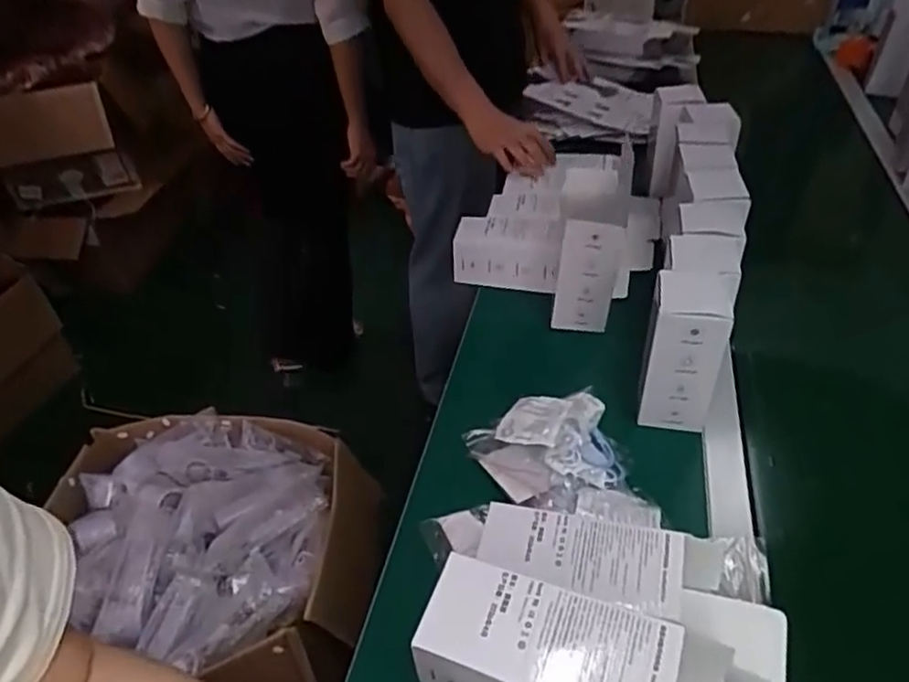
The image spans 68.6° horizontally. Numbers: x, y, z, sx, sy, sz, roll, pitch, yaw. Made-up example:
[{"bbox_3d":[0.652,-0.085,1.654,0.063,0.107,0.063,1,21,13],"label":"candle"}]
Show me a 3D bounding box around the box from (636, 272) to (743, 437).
[{"bbox_3d":[0.250,0.009,0.719,0.080,0.159,0.090,9,42,14],"label":"box"}]

